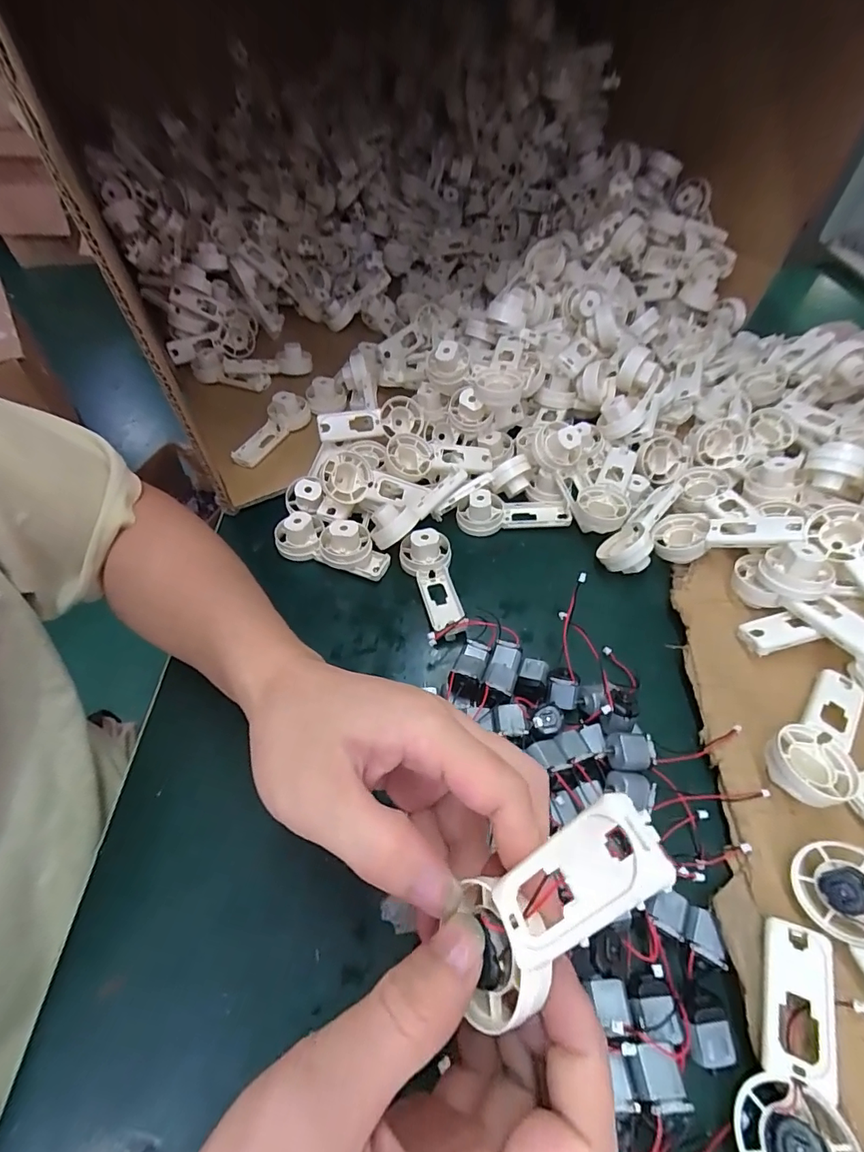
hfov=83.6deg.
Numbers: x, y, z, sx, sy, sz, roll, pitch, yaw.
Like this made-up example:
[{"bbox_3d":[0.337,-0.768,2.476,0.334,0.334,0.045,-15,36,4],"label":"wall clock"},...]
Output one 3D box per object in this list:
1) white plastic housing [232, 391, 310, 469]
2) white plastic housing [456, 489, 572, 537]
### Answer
[{"bbox_3d":[-0.152,-0.136,0.454,0.032,0.027,0.088,29,72,21],"label":"white plastic housing"},{"bbox_3d":[0.067,-0.054,0.399,0.089,0.026,0.031,-5,52,-4],"label":"white plastic housing"}]

